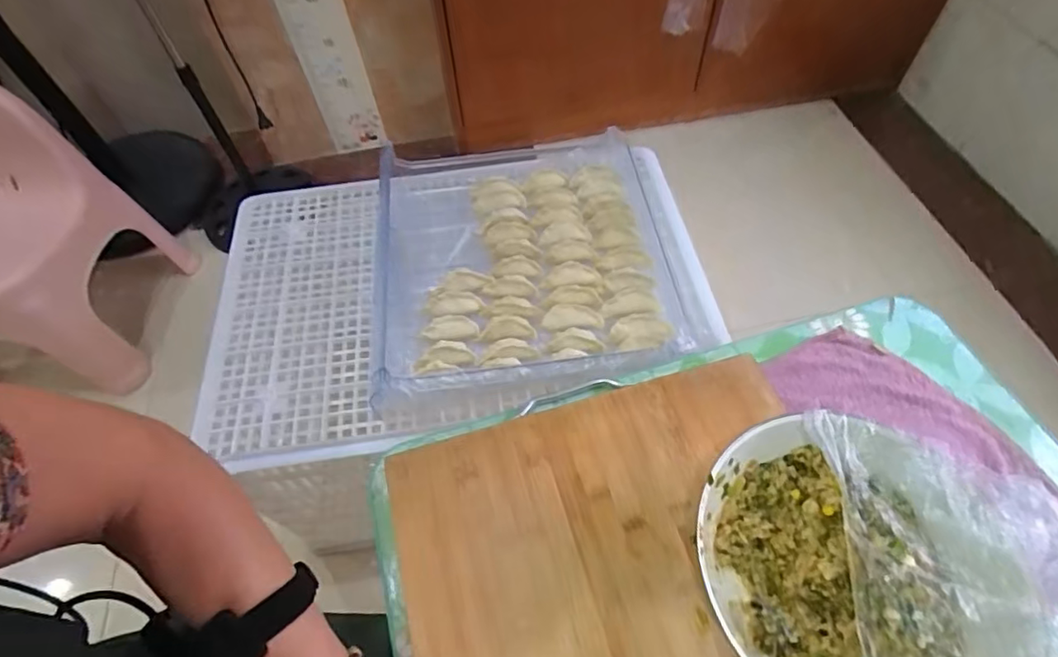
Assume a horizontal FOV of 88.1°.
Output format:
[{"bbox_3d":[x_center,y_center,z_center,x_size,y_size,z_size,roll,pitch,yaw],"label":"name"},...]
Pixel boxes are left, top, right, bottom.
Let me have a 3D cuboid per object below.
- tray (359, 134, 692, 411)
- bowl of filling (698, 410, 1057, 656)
[{"bbox_3d":[-0.014,-0.103,0.738,0.390,0.052,0.417,-7,56,-1],"label":"tray"},{"bbox_3d":[0.211,0.164,0.371,0.180,0.089,0.194,-2,56,2],"label":"bowl of filling"}]

